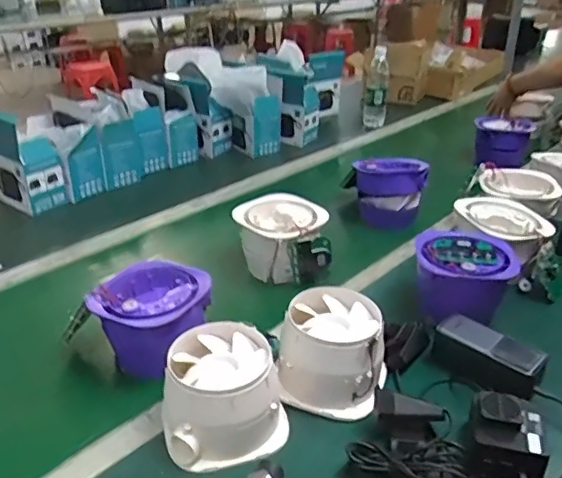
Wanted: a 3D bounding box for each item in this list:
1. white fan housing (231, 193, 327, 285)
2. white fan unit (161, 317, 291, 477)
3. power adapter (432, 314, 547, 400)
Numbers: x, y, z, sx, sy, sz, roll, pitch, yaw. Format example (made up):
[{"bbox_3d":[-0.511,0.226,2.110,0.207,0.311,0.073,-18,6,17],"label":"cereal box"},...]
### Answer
[{"bbox_3d":[-0.004,0.007,0.979,0.151,0.122,0.139,0,28,0],"label":"white fan housing"},{"bbox_3d":[-0.065,0.175,0.647,0.137,0.101,0.126,-7,29,-17],"label":"white fan unit"},{"bbox_3d":[0.268,0.154,0.734,0.134,0.059,0.053,22,34,33],"label":"power adapter"}]

